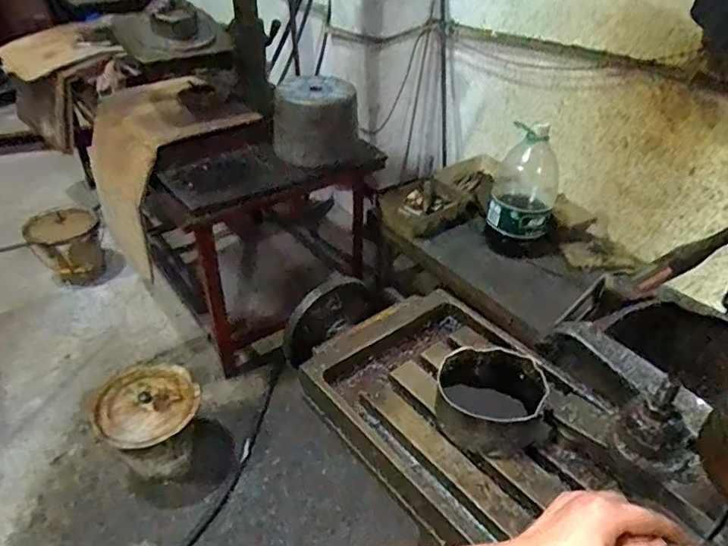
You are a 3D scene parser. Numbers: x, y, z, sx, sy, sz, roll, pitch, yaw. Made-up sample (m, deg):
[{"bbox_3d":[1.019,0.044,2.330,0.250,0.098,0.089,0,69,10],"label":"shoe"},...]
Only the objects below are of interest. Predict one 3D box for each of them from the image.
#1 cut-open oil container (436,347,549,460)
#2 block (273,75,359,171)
[{"bbox_3d":[0.137,0.135,0.573,0.117,0.064,0.106,10,39,11],"label":"cut-open oil container"},{"bbox_3d":[-0.137,-0.426,1.510,0.230,0.209,0.178,-3,38,-6],"label":"block"}]

